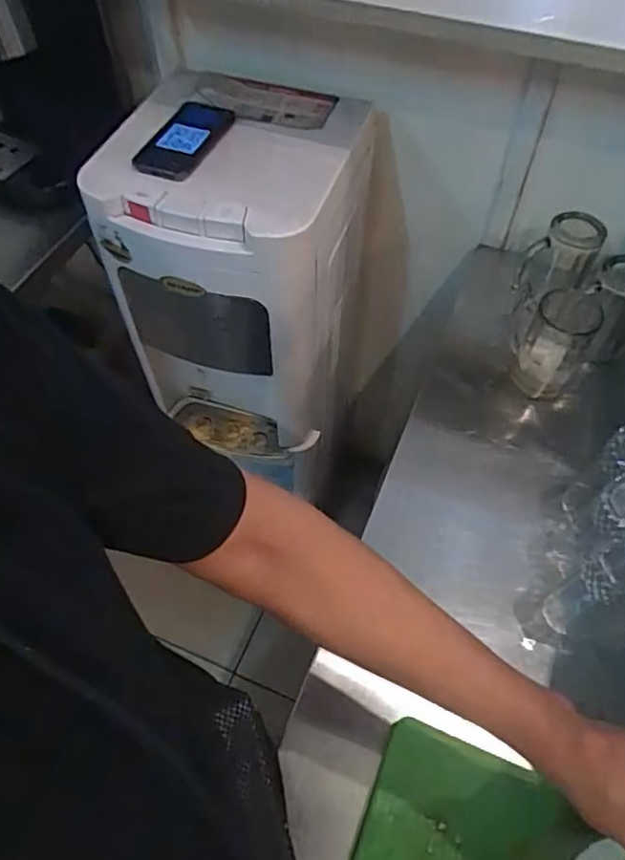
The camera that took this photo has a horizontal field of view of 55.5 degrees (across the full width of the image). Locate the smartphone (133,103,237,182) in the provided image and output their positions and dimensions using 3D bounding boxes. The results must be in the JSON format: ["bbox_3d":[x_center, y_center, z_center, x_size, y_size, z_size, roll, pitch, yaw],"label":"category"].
[{"bbox_3d":[-0.166,-0.391,0.796,0.085,0.016,0.166,24,68,12],"label":"smartphone"}]

